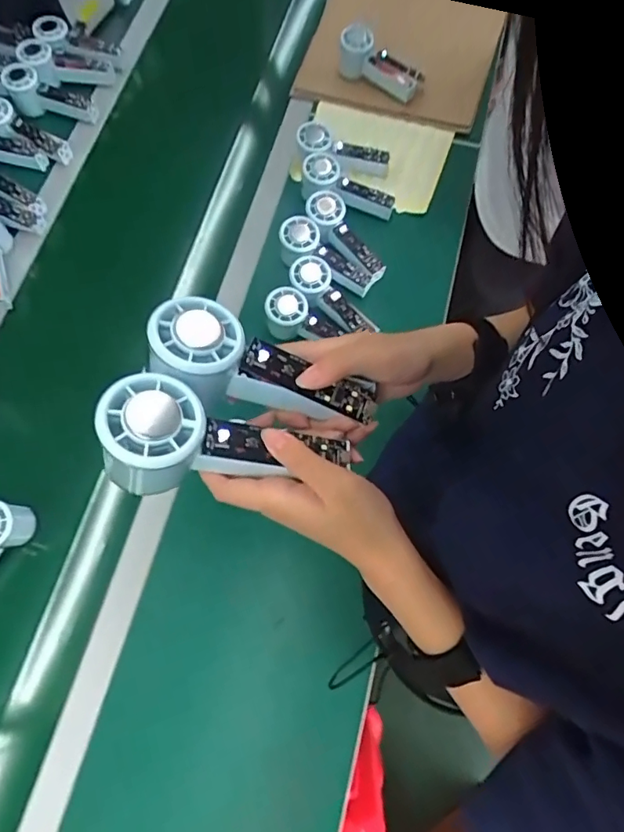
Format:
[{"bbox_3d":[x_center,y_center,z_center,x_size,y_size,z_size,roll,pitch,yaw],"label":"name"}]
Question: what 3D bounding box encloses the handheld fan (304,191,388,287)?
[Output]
[{"bbox_3d":[0.048,-0.271,0.768,0.065,0.041,0.157,-29,73,-9],"label":"handheld fan"}]

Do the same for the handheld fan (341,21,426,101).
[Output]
[{"bbox_3d":[0.118,-0.625,0.916,0.164,0.064,0.068,42,76,13],"label":"handheld fan"}]

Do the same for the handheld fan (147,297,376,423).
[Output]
[{"bbox_3d":[-0.031,-0.029,0.332,0.146,0.032,0.057,20,70,-19],"label":"handheld fan"}]

